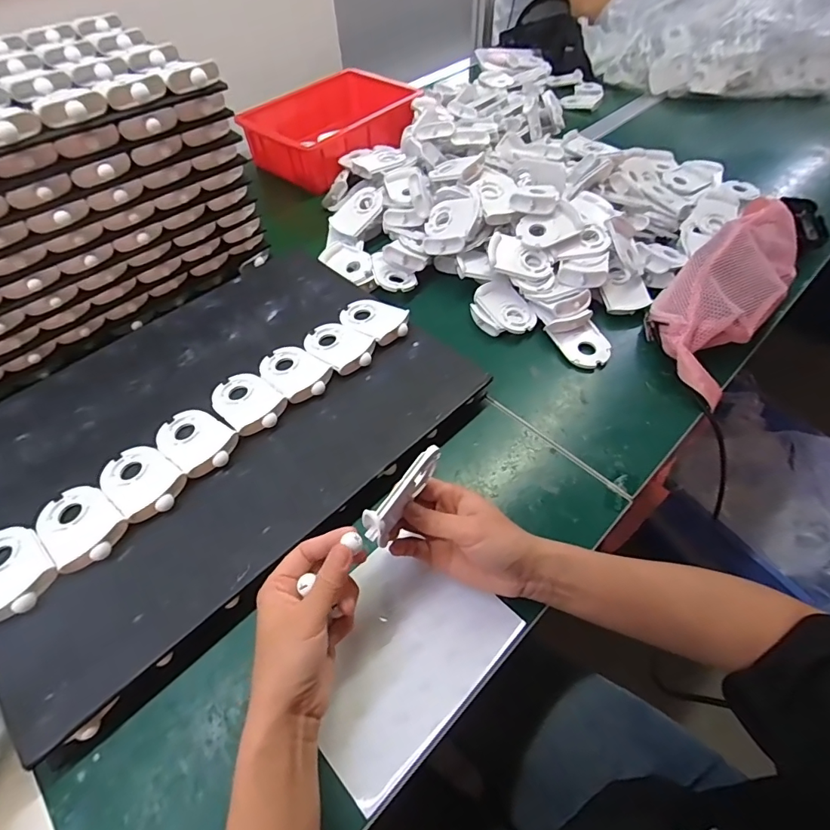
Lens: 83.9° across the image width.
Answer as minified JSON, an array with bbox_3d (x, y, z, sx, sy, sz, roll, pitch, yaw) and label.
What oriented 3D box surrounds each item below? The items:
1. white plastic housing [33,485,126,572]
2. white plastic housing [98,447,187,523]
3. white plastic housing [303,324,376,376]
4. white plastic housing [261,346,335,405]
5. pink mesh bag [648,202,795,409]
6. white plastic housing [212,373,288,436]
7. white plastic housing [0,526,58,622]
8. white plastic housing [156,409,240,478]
[{"bbox_3d":[-0.299,0.097,0.411,0.089,0.010,0.058,35,62,25],"label":"white plastic housing"},{"bbox_3d":[-0.258,0.062,0.436,0.089,0.012,0.058,34,62,24],"label":"white plastic housing"},{"bbox_3d":[-0.088,-0.080,0.535,0.087,0.014,0.059,38,63,26],"label":"white plastic housing"},{"bbox_3d":[-0.132,-0.047,0.504,0.086,0.014,0.056,35,62,25],"label":"white plastic housing"},{"bbox_3d":[0.392,-0.163,0.571,0.114,0.081,0.335,34,62,24],"label":"pink mesh bag"},{"bbox_3d":[-0.178,-0.013,0.491,0.086,0.012,0.059,35,62,25],"label":"white plastic housing"},{"bbox_3d":[-0.338,0.128,0.386,0.058,0.012,0.087,-37,60,-22],"label":"white plastic housing"},{"bbox_3d":[-0.220,0.025,0.462,0.088,0.011,0.058,31,60,22],"label":"white plastic housing"}]

